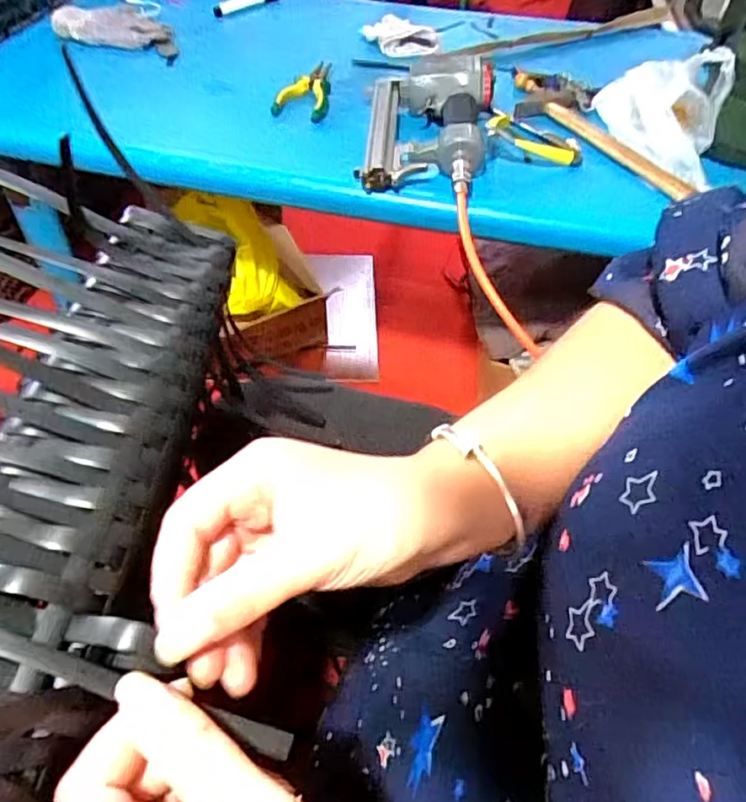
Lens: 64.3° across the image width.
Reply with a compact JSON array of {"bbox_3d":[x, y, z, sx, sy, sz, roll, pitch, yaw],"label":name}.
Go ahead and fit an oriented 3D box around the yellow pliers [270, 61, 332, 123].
[{"bbox_3d":[-0.094,-0.428,0.814,0.067,0.029,0.149,3,50,1],"label":"yellow pliers"}]

